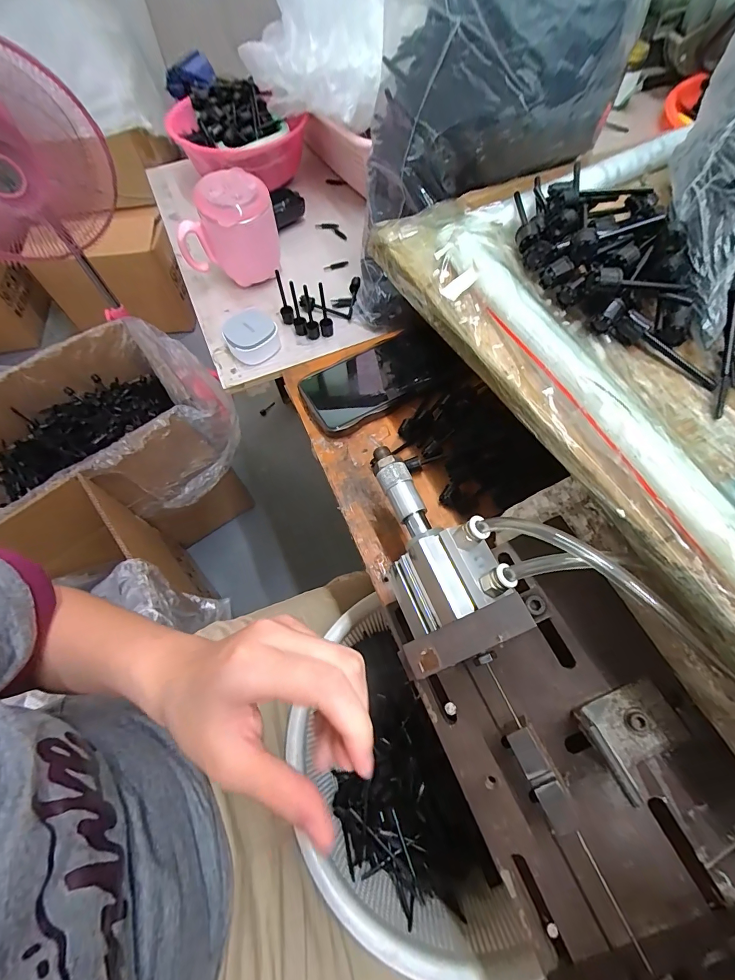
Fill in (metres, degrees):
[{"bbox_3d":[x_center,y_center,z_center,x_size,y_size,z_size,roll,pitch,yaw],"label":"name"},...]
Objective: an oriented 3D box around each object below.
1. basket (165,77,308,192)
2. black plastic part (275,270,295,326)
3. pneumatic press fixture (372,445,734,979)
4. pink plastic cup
[{"bbox_3d":[-0.182,-0.495,0.551,0.167,0.083,0.153,-23,65,-9],"label":"basket"},{"bbox_3d":[-0.095,-0.217,0.445,0.015,0.066,0.022,-16,65,-6],"label":"black plastic part"},{"bbox_3d":[0.114,0.133,0.234,0.137,0.106,0.381,-23,65,-9],"label":"pneumatic press fixture"},{"bbox_3d":[-0.162,-0.295,0.459,0.106,0.095,0.074,-23,65,-9],"label":"pink plastic cup"}]

